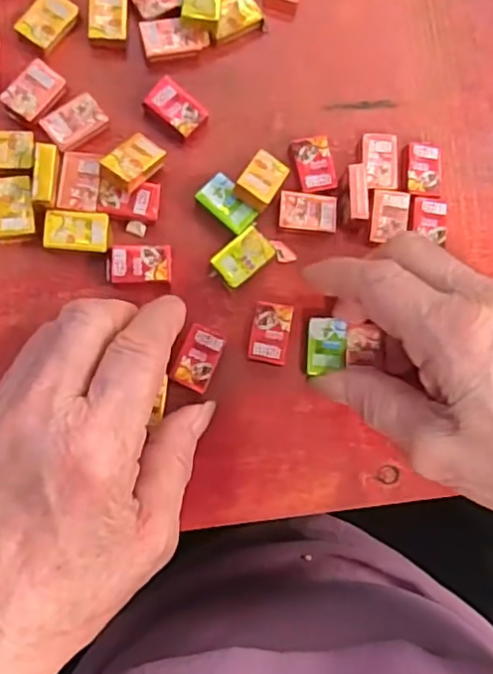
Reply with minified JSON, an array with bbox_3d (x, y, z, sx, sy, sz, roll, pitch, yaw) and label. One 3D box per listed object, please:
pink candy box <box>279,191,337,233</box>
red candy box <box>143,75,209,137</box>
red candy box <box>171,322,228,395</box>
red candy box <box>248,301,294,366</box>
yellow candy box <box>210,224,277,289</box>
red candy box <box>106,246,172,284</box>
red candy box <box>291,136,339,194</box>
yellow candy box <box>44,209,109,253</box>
[{"bbox_3d":[0.027,-0.055,0.272,0.025,0.007,0.017,3,83,-6],"label":"pink candy box"},{"bbox_3d":[-0.032,-0.101,0.271,0.025,0.008,0.019,38,81,-1],"label":"red candy box"},{"bbox_3d":[-0.020,0.009,0.257,0.016,0.007,0.026,24,81,-3],"label":"red candy box"},{"bbox_3d":[0.010,-0.001,0.263,0.016,0.008,0.026,10,82,-5],"label":"red candy box"},{"bbox_3d":[-0.001,-0.034,0.266,0.025,0.007,0.016,-40,89,-9],"label":"yellow candy box"},{"bbox_3d":[-0.045,-0.031,0.259,0.027,0.007,0.017,-4,84,-7],"label":"red candy box"},{"bbox_3d":[0.030,-0.077,0.276,0.017,0.008,0.025,-14,85,-8],"label":"red candy box"},{"bbox_3d":[-0.071,-0.045,0.256,0.026,0.005,0.017,3,83,-6],"label":"yellow candy box"}]

